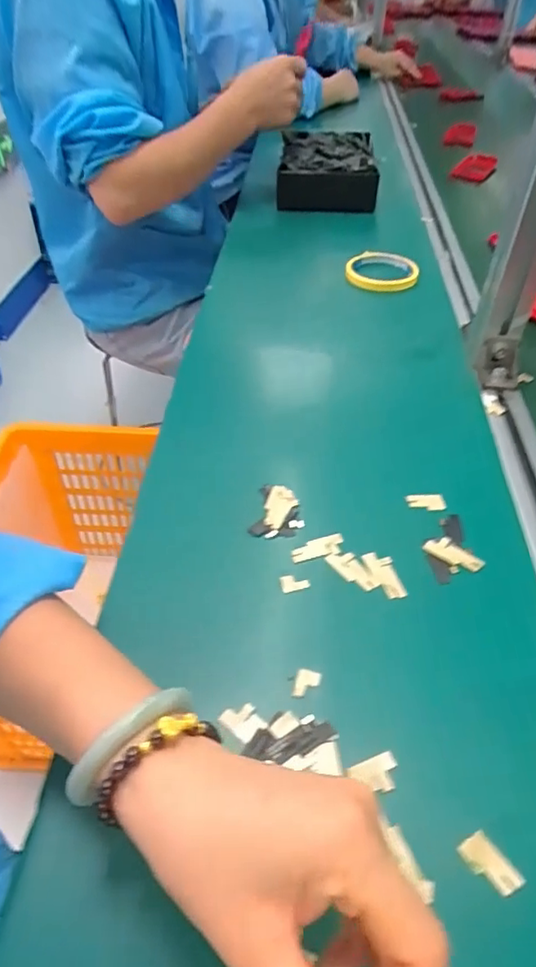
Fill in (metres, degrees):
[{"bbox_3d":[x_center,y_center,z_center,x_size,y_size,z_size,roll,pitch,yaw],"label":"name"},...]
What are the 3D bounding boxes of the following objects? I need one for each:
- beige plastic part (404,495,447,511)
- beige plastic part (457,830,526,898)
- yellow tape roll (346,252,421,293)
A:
[{"bbox_3d":[0.126,0.015,0.446,0.031,0.009,0.011,4,45,1],"label":"beige plastic part"},{"bbox_3d":[0.110,0.188,0.277,0.017,0.004,0.029,-28,53,-27],"label":"beige plastic part"},{"bbox_3d":[0.148,-0.279,0.733,0.090,0.018,0.090,1,45,-1],"label":"yellow tape roll"}]

